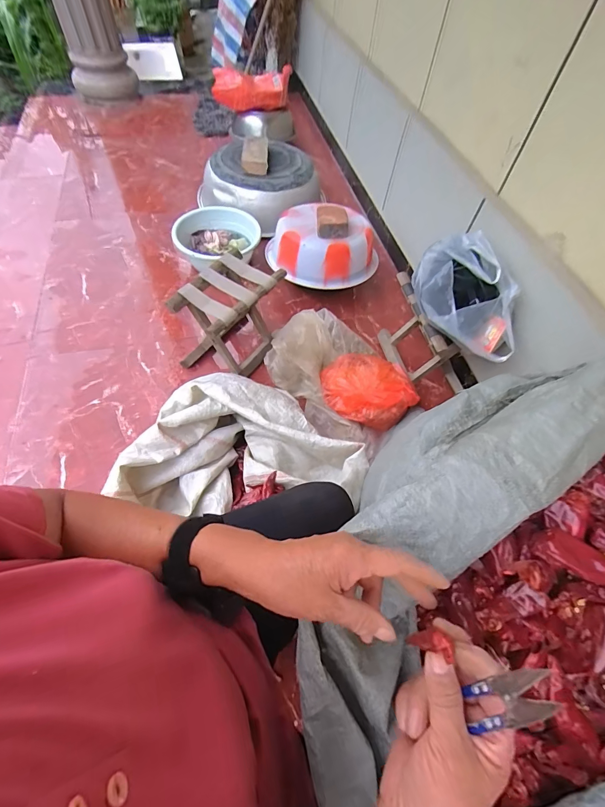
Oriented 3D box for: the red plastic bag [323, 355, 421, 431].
[{"bbox_3d":[0.210,-0.047,1.154,0.299,0.103,0.236,25,59,10],"label":"red plastic bag"}]

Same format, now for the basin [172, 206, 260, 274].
[{"bbox_3d":[-0.345,-0.667,1.466,0.312,0.130,0.292,2,58,-4],"label":"basin"}]

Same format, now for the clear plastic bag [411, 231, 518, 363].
[{"bbox_3d":[0.444,-0.279,0.952,0.318,0.199,0.177,25,59,10],"label":"clear plastic bag"}]

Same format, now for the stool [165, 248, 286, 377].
[{"bbox_3d":[-0.223,-0.261,1.142,0.208,0.283,0.307,31,60,14],"label":"stool"}]

